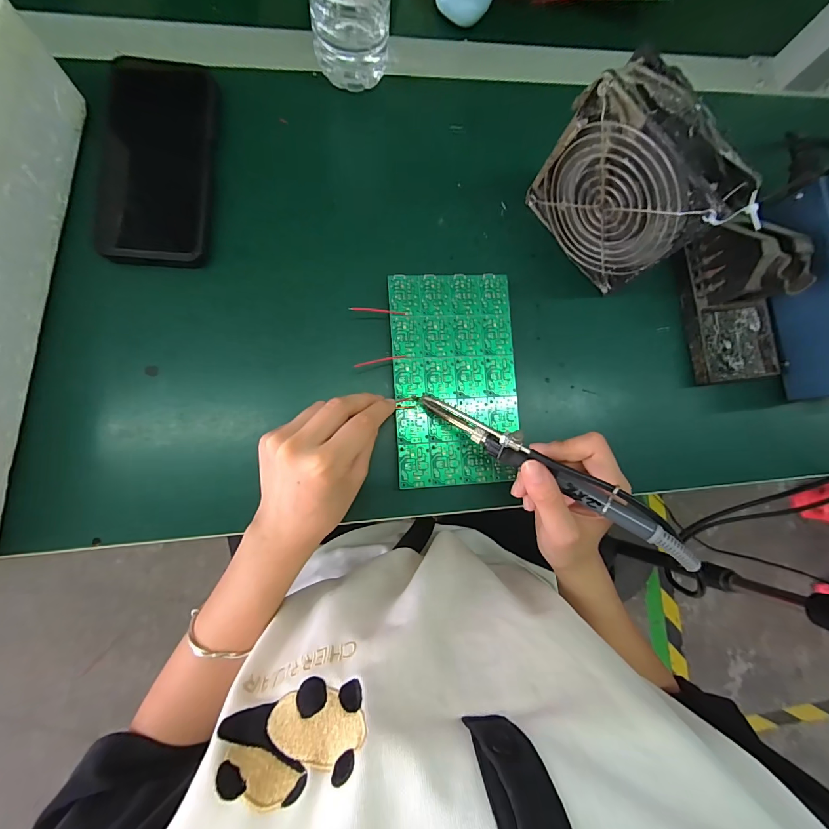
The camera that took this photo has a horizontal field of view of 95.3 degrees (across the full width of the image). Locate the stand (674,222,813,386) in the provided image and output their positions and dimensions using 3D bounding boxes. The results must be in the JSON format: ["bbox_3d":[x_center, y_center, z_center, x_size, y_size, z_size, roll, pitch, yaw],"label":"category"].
[{"bbox_3d":[0.291,-0.103,0.330,0.078,0.072,0.142,-10,87,-8],"label":"stand"}]

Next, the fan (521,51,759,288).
[{"bbox_3d":[0.163,-0.169,0.294,0.047,0.122,0.128,-41,91,-8],"label":"fan"}]

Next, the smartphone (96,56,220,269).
[{"bbox_3d":[-0.204,-0.204,0.304,0.079,0.017,0.170,2,85,-7],"label":"smartphone"}]

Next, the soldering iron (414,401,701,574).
[{"bbox_3d":[0.091,0.038,0.257,0.201,0.026,0.019,30,82,15],"label":"soldering iron"}]

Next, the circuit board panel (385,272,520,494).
[{"bbox_3d":[0.034,-0.031,0.312,0.101,0.004,0.174,-3,86,-7],"label":"circuit board panel"}]

